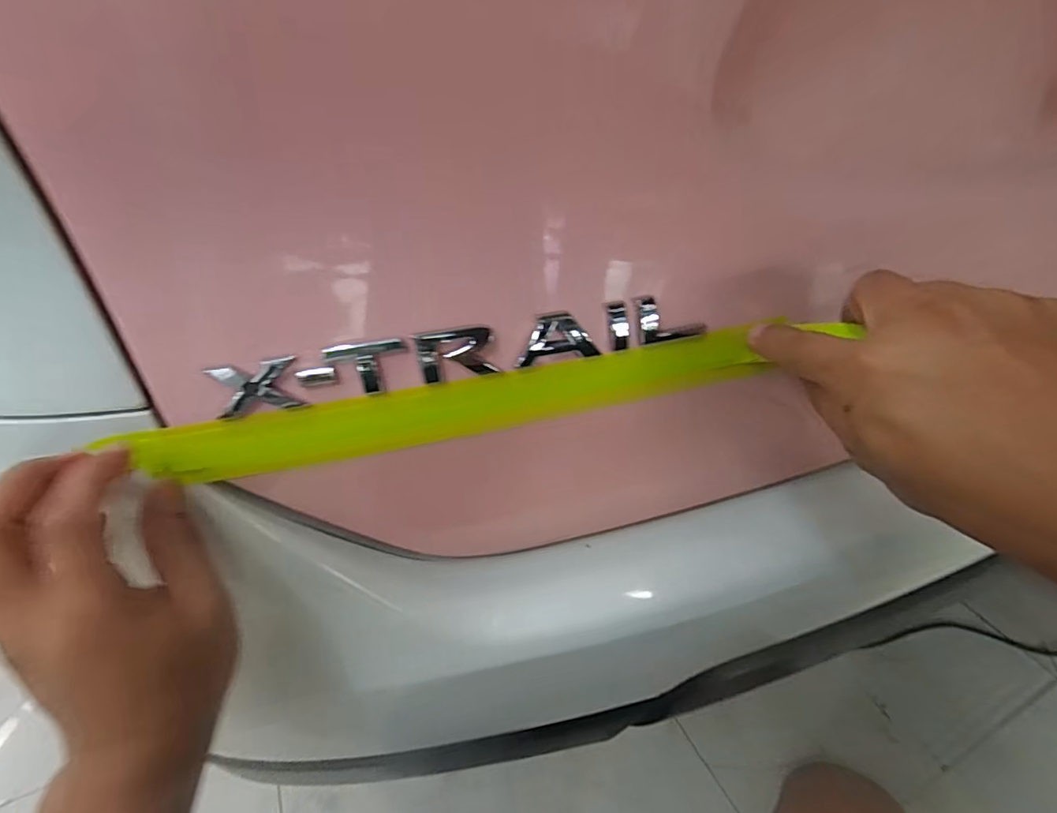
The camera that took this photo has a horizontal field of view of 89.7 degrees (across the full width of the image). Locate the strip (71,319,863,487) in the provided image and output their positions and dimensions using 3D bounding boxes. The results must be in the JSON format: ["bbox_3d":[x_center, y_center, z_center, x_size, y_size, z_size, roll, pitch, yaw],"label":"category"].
[{"bbox_3d":[-0.010,-0.002,0.261,0.336,0.033,0.009,-10,31,-7],"label":"strip"}]

